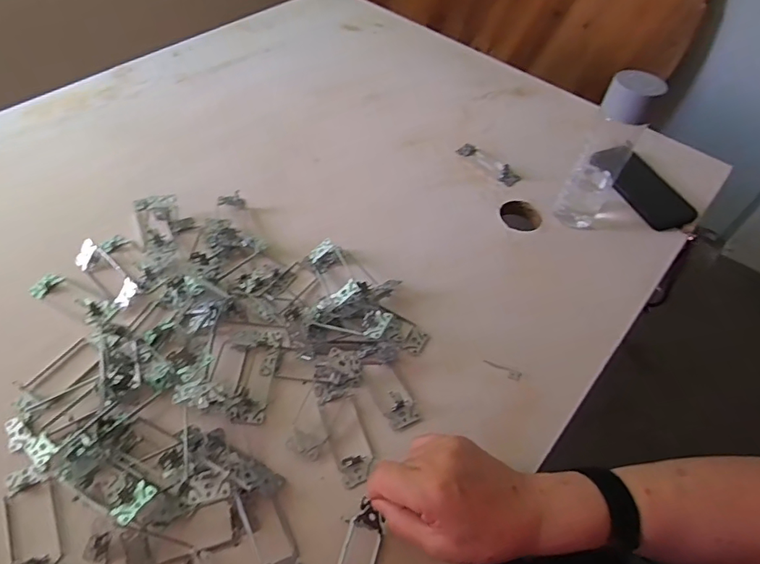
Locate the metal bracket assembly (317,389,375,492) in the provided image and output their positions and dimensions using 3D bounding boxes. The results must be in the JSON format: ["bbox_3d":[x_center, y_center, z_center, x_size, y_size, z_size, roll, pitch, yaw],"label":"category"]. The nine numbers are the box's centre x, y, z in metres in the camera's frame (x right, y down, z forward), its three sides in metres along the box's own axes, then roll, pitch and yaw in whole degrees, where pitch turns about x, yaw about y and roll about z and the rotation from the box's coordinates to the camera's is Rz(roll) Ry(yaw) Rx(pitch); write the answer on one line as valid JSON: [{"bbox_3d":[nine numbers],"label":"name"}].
[{"bbox_3d":[-0.031,0.150,0.467,0.038,0.018,0.089,-14,55,-15],"label":"metal bracket assembly"}]

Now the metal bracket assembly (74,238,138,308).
[{"bbox_3d":[-0.317,-0.011,0.552,0.101,0.025,0.031,36,59,21],"label":"metal bracket assembly"}]

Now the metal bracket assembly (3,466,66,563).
[{"bbox_3d":[-0.299,0.205,0.406,0.038,0.013,0.108,-22,58,-20],"label":"metal bracket assembly"}]

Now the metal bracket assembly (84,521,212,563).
[{"bbox_3d":[-0.191,0.223,0.392,0.107,0.021,0.037,14,53,6],"label":"metal bracket assembly"}]

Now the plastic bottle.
[{"bbox_3d":[0.285,-0.162,0.602,0.059,0.203,0.058,35,58,20],"label":"plastic bottle"}]

